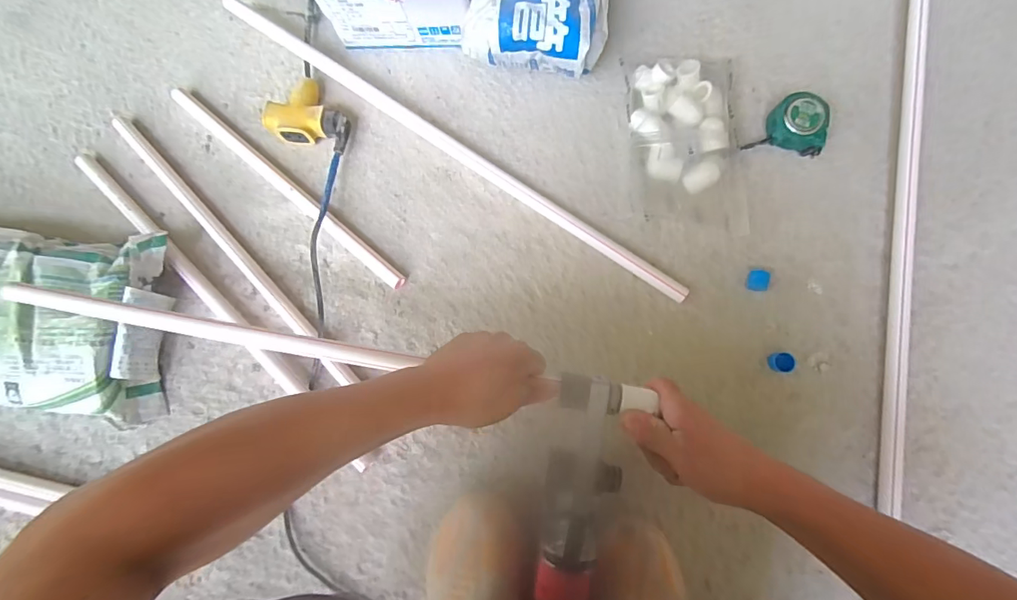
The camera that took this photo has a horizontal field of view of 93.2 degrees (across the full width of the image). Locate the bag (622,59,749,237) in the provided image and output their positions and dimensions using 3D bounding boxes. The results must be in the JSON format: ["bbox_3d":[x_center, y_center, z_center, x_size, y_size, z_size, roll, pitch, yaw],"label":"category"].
[{"bbox_3d":[0.223,-0.198,0.605,0.133,0.035,0.228,-2,82,5],"label":"bag"}]

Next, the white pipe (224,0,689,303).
[{"bbox_3d":[-0.090,-0.215,0.642,0.745,0.027,0.025,35,86,9],"label":"white pipe"}]

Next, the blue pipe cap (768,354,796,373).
[{"bbox_3d":[0.314,0.073,0.558,0.023,0.028,0.022,-1,82,5],"label":"blue pipe cap"}]

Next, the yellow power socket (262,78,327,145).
[{"bbox_3d":[-0.293,-0.266,0.668,0.081,0.041,0.093,-6,82,4],"label":"yellow power socket"}]

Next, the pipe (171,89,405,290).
[{"bbox_3d":[-0.305,-0.157,0.653,0.439,0.014,0.019,39,87,9],"label":"pipe"}]

